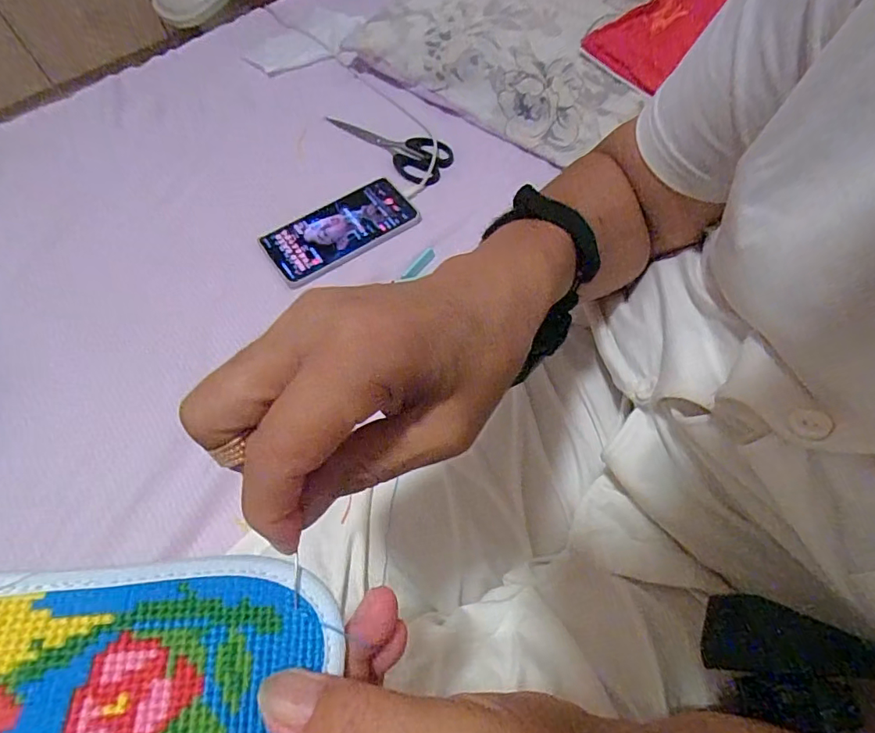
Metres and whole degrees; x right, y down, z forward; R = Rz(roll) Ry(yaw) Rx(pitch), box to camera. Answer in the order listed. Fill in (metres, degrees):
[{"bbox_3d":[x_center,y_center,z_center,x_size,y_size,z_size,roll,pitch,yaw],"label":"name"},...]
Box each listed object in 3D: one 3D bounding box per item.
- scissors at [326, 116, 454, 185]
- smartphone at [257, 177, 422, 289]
[{"bbox_3d":[-0.059,-0.286,0.634,0.172,0.013,0.070,34,69,19],"label":"scissors"},{"bbox_3d":[-0.104,-0.154,0.551,0.169,0.008,0.083,-36,66,-16],"label":"smartphone"}]

